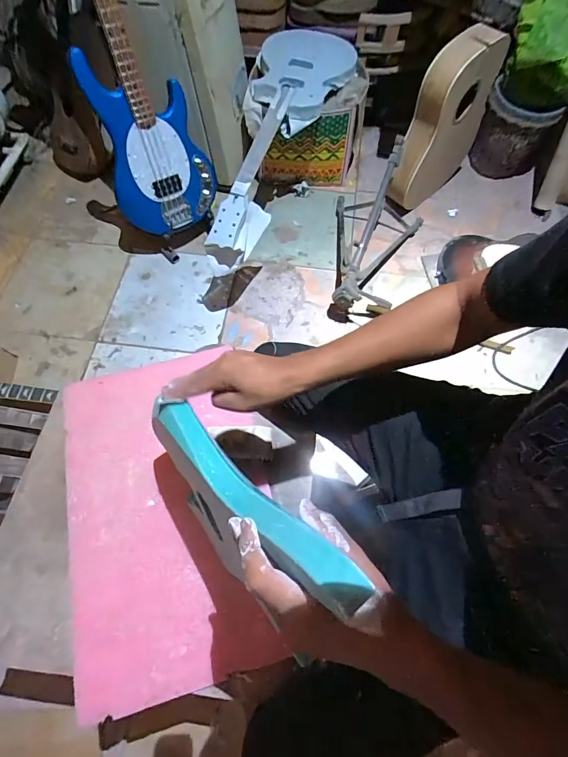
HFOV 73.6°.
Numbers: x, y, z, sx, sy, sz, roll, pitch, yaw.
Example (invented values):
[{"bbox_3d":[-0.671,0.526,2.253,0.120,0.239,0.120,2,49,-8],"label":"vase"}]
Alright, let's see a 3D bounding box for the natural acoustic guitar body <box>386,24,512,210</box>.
[{"bbox_3d":[0.520,-0.828,1.260,0.376,0.492,0.105,-35,71,-15],"label":"natural acoustic guitar body"}]

